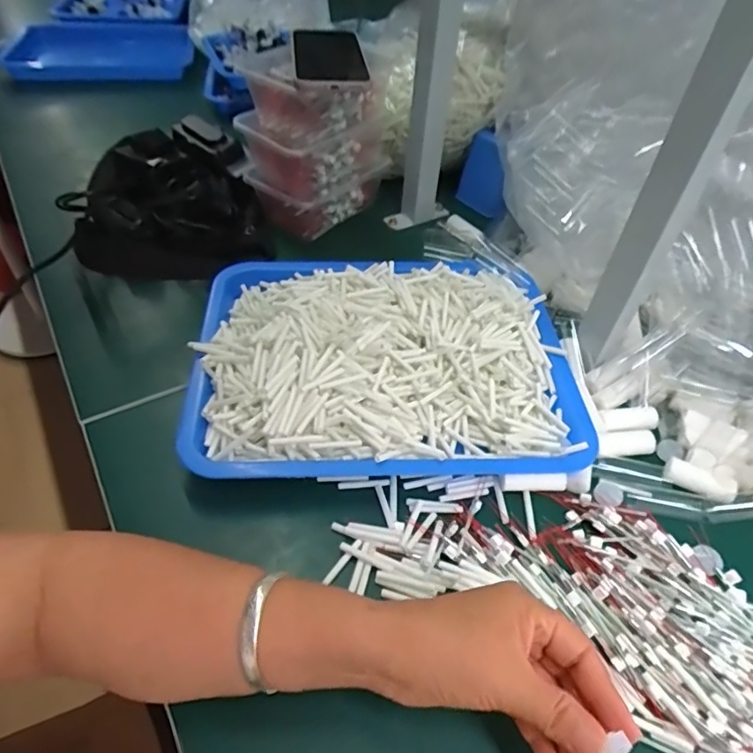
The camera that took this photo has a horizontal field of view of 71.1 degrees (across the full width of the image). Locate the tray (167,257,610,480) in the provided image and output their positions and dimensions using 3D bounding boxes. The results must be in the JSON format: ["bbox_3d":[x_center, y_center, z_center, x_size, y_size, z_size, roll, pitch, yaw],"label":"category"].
[{"bbox_3d":[0.007,-0.023,0.472,0.329,0.054,0.253,-2,47,-5],"label":"tray"}]

